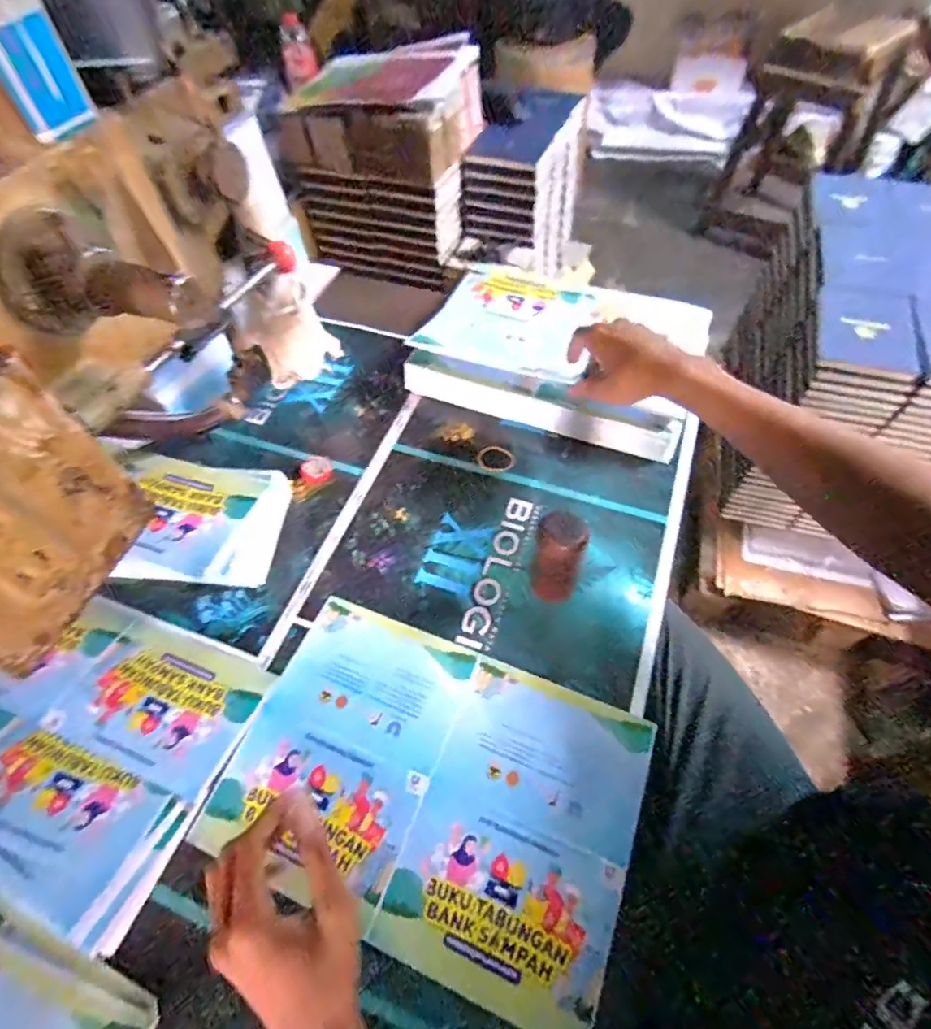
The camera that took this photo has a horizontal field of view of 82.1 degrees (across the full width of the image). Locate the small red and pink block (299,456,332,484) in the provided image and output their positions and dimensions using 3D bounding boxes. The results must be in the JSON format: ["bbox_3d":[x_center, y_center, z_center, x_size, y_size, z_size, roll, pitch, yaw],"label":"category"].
[{"bbox_3d":[-0.163,-0.048,0.584,0.033,0.012,0.028,-30,59,-14],"label":"small red and pink block"}]

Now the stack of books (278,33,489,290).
[{"bbox_3d":[-0.224,-0.983,1.525,0.498,0.462,0.327,16,59,15],"label":"stack of books"}]

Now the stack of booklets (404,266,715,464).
[{"bbox_3d":[0.116,-0.208,0.644,0.313,0.064,0.235,17,60,16],"label":"stack of booklets"}]

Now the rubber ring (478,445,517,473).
[{"bbox_3d":[0.034,-0.061,0.586,0.039,0.004,0.036,-2,56,3],"label":"rubber ring"}]

